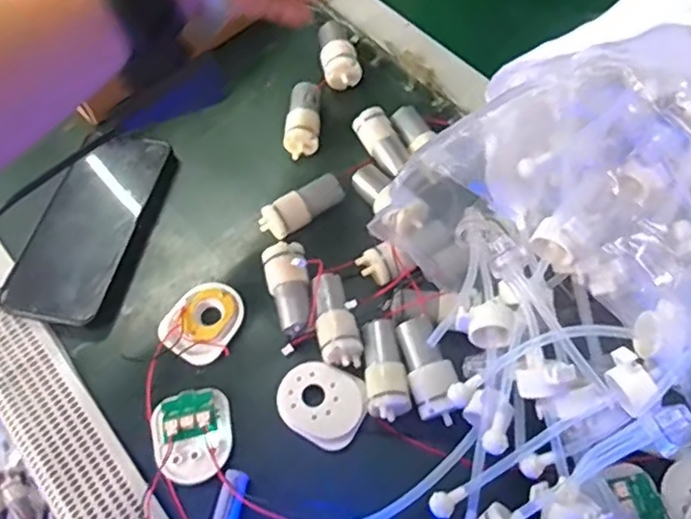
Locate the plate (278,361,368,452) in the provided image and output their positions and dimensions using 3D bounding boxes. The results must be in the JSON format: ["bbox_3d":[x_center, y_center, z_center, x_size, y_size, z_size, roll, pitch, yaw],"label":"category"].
[{"bbox_3d":[-0.015,0.093,0.410,0.055,0.010,0.048,23,64,16],"label":"plate"}]

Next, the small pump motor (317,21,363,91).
[{"bbox_3d":[-0.006,-0.180,0.552,0.032,0.028,0.065,-7,59,0],"label":"small pump motor"}]

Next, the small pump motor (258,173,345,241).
[{"bbox_3d":[-0.032,-0.039,0.474,0.066,0.020,0.021,-33,63,-15],"label":"small pump motor"}]

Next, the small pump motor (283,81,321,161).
[{"bbox_3d":[-0.033,-0.113,0.520,0.026,0.024,0.063,4,60,6],"label":"small pump motor"}]

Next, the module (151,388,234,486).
[{"bbox_3d":[-0.097,0.111,0.404,0.048,0.011,0.056,-15,60,-5],"label":"module"}]

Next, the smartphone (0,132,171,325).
[{"bbox_3d":[-0.191,-0.030,0.477,0.071,0.011,0.160,14,63,7],"label":"smartphone"}]

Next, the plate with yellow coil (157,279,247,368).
[{"bbox_3d":[-0.099,0.043,0.444,0.048,0.011,0.058,27,65,18],"label":"plate with yellow coil"}]

